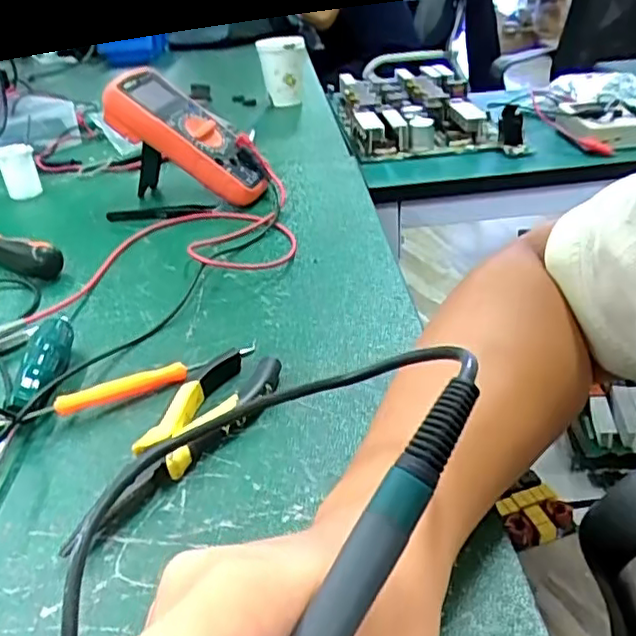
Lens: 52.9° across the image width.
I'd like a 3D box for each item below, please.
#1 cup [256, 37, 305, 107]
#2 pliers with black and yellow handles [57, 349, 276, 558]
[{"bbox_3d":[-0.051,-0.361,0.947,0.069,0.100,0.083,-7,32,-3],"label":"cup"},{"bbox_3d":[-0.067,0.065,0.350,0.051,0.017,0.156,9,35,21],"label":"pliers with black and yellow handles"}]

